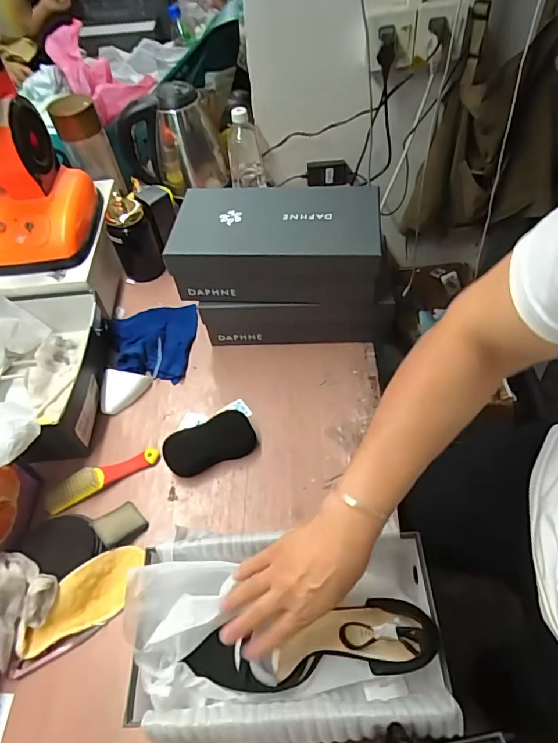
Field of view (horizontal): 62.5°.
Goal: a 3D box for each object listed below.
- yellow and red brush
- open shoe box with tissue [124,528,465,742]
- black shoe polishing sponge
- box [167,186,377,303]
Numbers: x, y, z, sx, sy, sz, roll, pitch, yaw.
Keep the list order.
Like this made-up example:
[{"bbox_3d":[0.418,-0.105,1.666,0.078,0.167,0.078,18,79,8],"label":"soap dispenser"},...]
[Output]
[{"bbox_3d":[-0.246,0.146,0.641,0.155,0.030,0.032,-29,58,-16],"label":"yellow and red brush"},{"bbox_3d":[0.007,0.279,0.469,0.295,0.123,0.214,-2,54,2],"label":"open shoe box with tissue"},{"bbox_3d":[-0.100,0.104,0.665,0.129,0.036,0.057,-22,56,-12],"label":"black shoe polishing sponge"},{"bbox_3d":[-0.001,-0.195,0.697,0.296,0.100,0.154,4,55,7],"label":"box"}]

